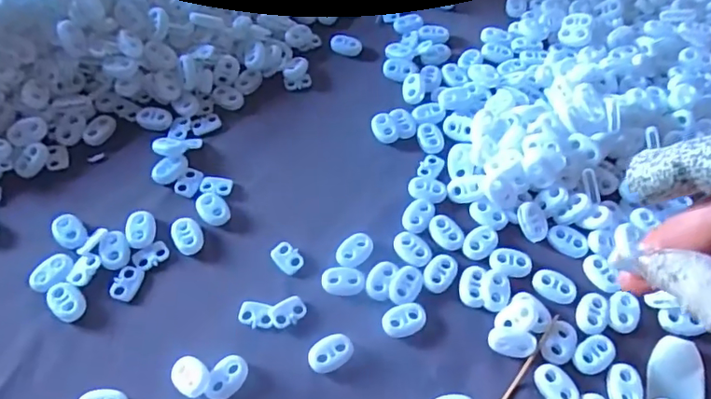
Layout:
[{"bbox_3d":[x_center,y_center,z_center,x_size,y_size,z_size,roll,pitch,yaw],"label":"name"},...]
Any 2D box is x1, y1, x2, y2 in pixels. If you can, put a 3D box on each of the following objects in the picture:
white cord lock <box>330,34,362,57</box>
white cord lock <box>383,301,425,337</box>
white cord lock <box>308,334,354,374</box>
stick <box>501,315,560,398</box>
[{"bbox_3d":[-0.006,-0.109,0.382,0.021,0.006,0.015,8,56,4],"label":"white cord lock"},{"bbox_3d":[0.025,0.061,0.274,0.022,0.004,0.016,-13,57,-10],"label":"white cord lock"},{"bbox_3d":[-0.012,0.075,0.266,0.022,0.004,0.016,-22,59,-15],"label":"white cord lock"},{"bbox_3d":[0.084,0.080,0.263,0.004,0.005,0.059,35,64,18],"label":"stick"}]

